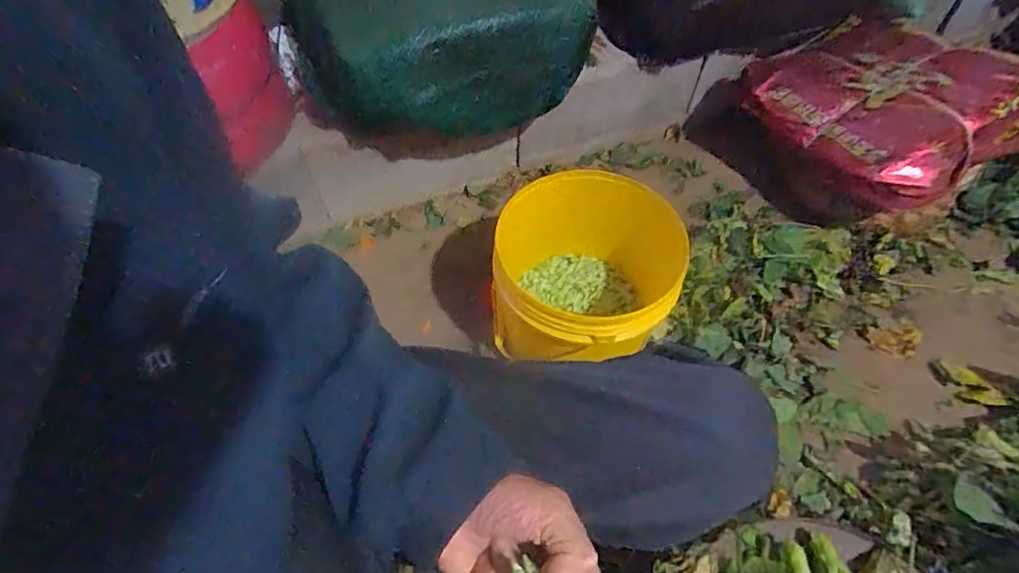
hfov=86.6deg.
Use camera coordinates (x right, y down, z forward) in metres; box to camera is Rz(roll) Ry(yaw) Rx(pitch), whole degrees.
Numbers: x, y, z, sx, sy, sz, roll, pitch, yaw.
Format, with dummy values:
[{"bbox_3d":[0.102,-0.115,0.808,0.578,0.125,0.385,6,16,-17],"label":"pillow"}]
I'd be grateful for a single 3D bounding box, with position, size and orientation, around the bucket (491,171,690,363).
[{"bbox_3d":[0.109,-0.003,0.805,0.237,0.241,0.252,0,59,0],"label":"bucket"}]

